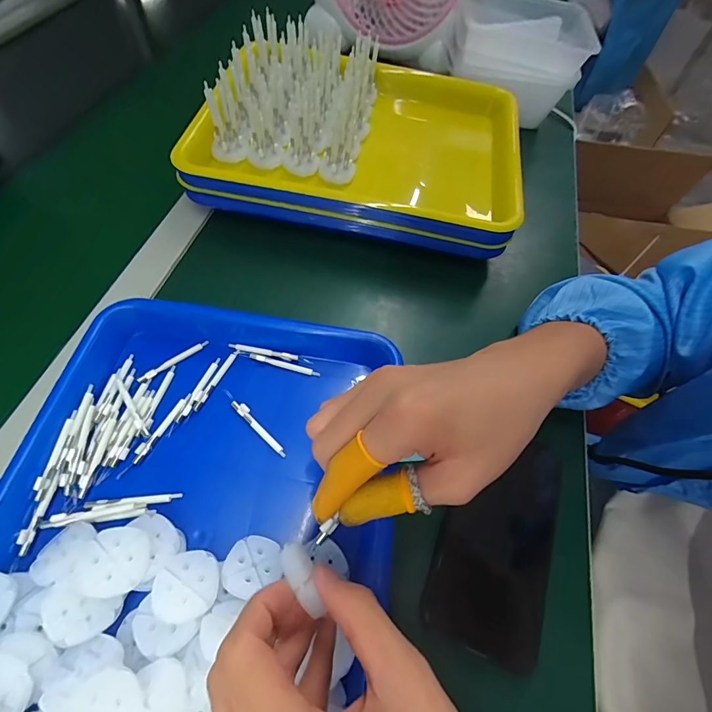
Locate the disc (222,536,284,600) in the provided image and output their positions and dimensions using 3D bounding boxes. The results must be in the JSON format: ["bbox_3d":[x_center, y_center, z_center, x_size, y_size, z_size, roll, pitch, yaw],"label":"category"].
[{"bbox_3d":[-0.063,0.129,0.234,0.035,0.004,0.033,11,43,-11],"label":"disc"}]

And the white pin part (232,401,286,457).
[{"bbox_3d":[-0.072,0.054,0.286,0.057,0.006,0.008,40,65,17],"label":"white pin part"}]

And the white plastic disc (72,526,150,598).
[{"bbox_3d":[-0.136,0.116,0.214,0.036,0.005,0.034,7,51,-9],"label":"white plastic disc"}]

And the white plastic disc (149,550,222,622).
[{"bbox_3d":[-0.097,0.131,0.217,0.035,0.009,0.034,2,60,-4],"label":"white plastic disc"}]

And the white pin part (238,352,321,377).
[{"bbox_3d":[-0.063,0.006,0.316,0.068,0.006,0.005,14,60,3],"label":"white pin part"}]

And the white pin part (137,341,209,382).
[{"bbox_3d":[-0.147,0.004,0.307,0.059,0.005,0.006,-37,69,-23],"label":"white pin part"}]

